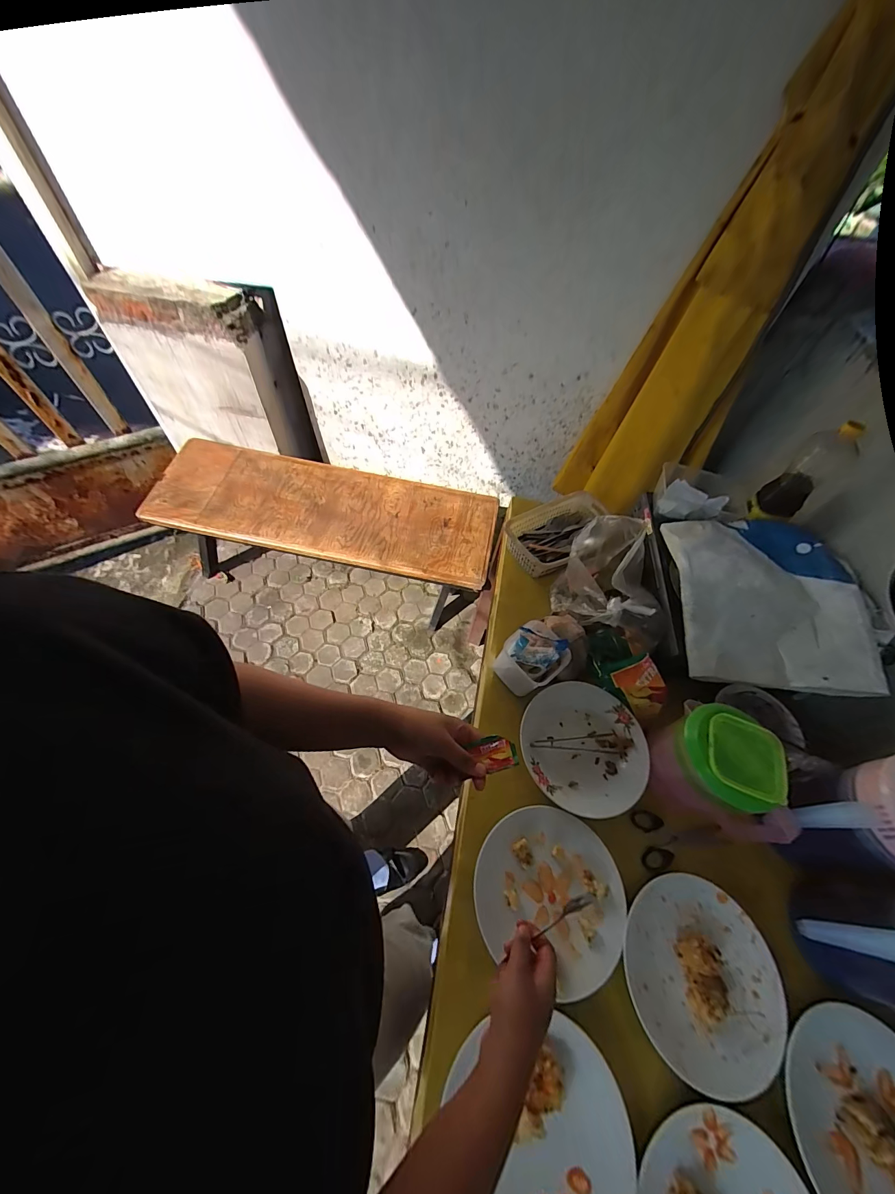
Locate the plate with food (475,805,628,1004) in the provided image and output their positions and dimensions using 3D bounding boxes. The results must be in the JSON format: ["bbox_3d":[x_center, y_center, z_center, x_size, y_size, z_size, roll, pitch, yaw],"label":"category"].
[{"bbox_3d":[0.145,0.403,0.529,0.197,0.021,0.186,2,56,-3],"label":"plate with food"}]

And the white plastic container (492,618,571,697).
[{"bbox_3d":[0.146,0.100,0.644,0.087,0.111,0.087,-31,64,-23],"label":"white plastic container"}]

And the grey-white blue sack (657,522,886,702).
[{"bbox_3d":[0.566,-0.010,0.694,0.270,0.075,0.347,13,56,4],"label":"grey-white blue sack"}]

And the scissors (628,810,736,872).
[{"bbox_3d":[0.369,0.377,0.599,0.154,0.014,0.074,-1,56,-5],"label":"scissors"}]

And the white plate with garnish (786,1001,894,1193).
[{"bbox_3d":[0.505,0.627,0.451,0.212,0.039,0.199,2,56,-3],"label":"white plate with garnish"}]

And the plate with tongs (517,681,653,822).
[{"bbox_3d":[0.222,0.243,0.629,0.202,0.022,0.195,2,56,-3],"label":"plate with tongs"}]

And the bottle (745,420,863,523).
[{"bbox_3d":[0.689,-0.237,0.729,0.070,0.185,0.062,-10,57,-12],"label":"bottle"}]

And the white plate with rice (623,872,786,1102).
[{"bbox_3d":[0.336,0.490,0.498,0.201,0.027,0.202,2,56,-3],"label":"white plate with rice"}]

